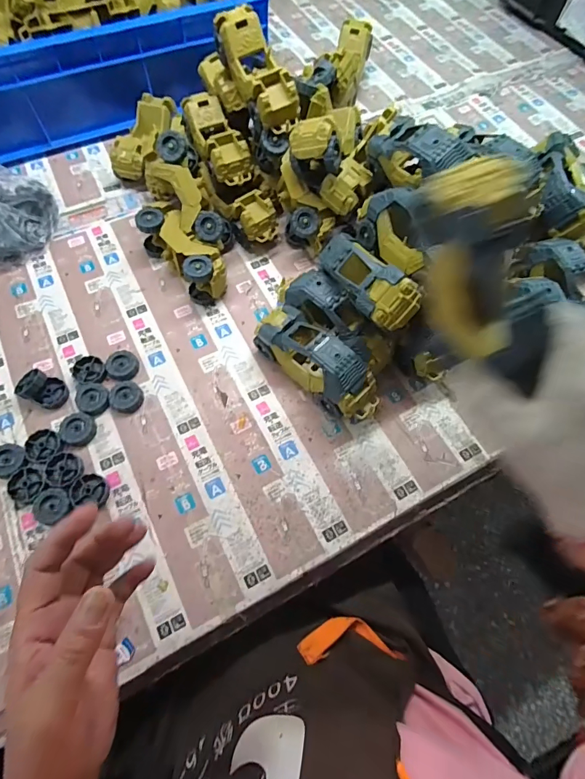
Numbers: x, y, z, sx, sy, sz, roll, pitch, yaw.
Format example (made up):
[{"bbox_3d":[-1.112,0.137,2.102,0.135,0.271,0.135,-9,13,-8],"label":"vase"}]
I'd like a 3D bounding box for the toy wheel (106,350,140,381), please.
[{"bbox_3d":[-0.217,-0.030,0.507,0.038,0.013,0.039,0,66,1],"label":"toy wheel"}]

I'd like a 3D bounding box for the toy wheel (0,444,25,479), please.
[{"bbox_3d":[-0.324,0.082,0.449,0.037,0.013,0.037,0,67,0],"label":"toy wheel"}]

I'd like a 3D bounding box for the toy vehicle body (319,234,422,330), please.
[{"bbox_3d":[0.088,-0.124,0.456,0.055,0.051,0.136,-50,59,18],"label":"toy vehicle body"}]

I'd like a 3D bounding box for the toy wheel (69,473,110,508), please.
[{"bbox_3d":[-0.225,0.112,0.442,0.039,0.012,0.034,0,66,0],"label":"toy wheel"}]

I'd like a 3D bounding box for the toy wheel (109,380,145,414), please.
[{"bbox_3d":[-0.205,0.010,0.489,0.037,0.013,0.040,0,66,1],"label":"toy wheel"}]

